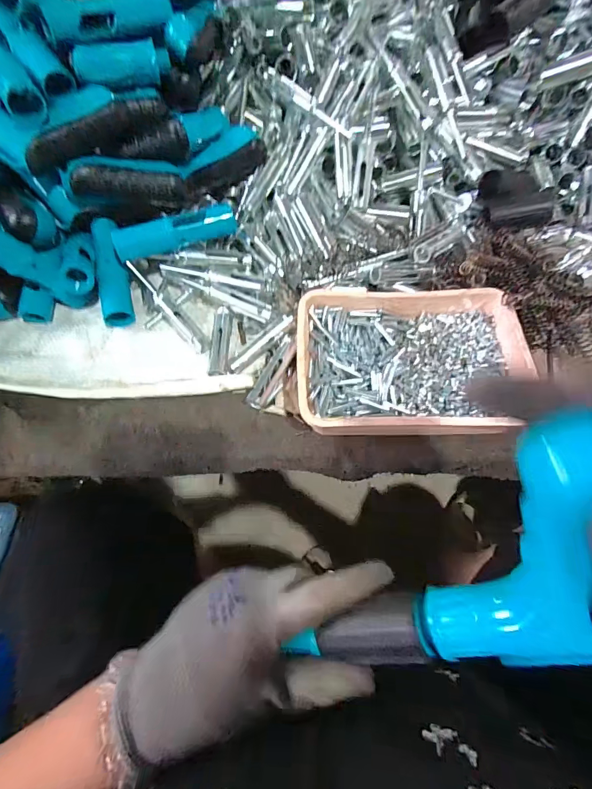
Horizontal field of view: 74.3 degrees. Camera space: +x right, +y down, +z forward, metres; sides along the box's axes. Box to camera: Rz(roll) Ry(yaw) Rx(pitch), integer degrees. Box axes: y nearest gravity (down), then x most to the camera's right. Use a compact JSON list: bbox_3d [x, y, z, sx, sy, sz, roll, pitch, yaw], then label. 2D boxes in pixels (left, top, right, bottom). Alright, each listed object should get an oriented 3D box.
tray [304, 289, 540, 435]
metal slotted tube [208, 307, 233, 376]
[{"bbox_3d":[0.101,-0.041,0.356,0.195,0.034,0.151,-2,63,0],"label":"tray"},{"bbox_3d":[-0.073,-0.054,0.385,0.018,0.012,0.075,2,63,2],"label":"metal slotted tube"}]

